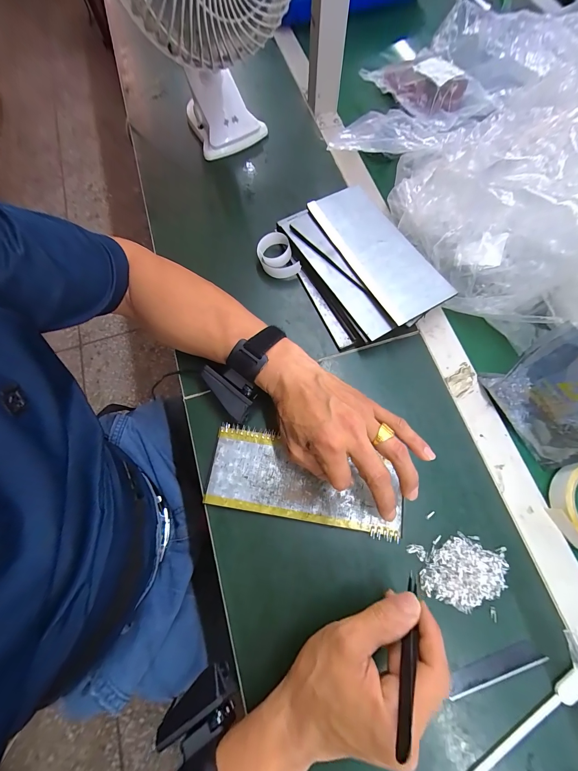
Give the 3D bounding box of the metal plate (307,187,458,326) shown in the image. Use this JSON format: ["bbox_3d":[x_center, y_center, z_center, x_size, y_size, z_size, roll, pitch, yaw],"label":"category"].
[{"bbox_3d":[0.108,-0.166,0.365,0.079,0.009,0.198,-31,75,-4],"label":"metal plate"}]

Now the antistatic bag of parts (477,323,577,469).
[{"bbox_3d":[0.268,0.014,0.286,0.057,0.115,0.120,-27,74,-8],"label":"antistatic bag of parts"}]

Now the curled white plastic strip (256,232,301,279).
[{"bbox_3d":[-0.016,-0.170,0.404,0.044,0.033,0.062,-26,73,-8],"label":"curled white plastic strip"}]

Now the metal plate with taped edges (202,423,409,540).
[{"bbox_3d":[0.016,0.098,0.317,0.199,0.004,0.083,10,74,4],"label":"metal plate with taped edges"}]

